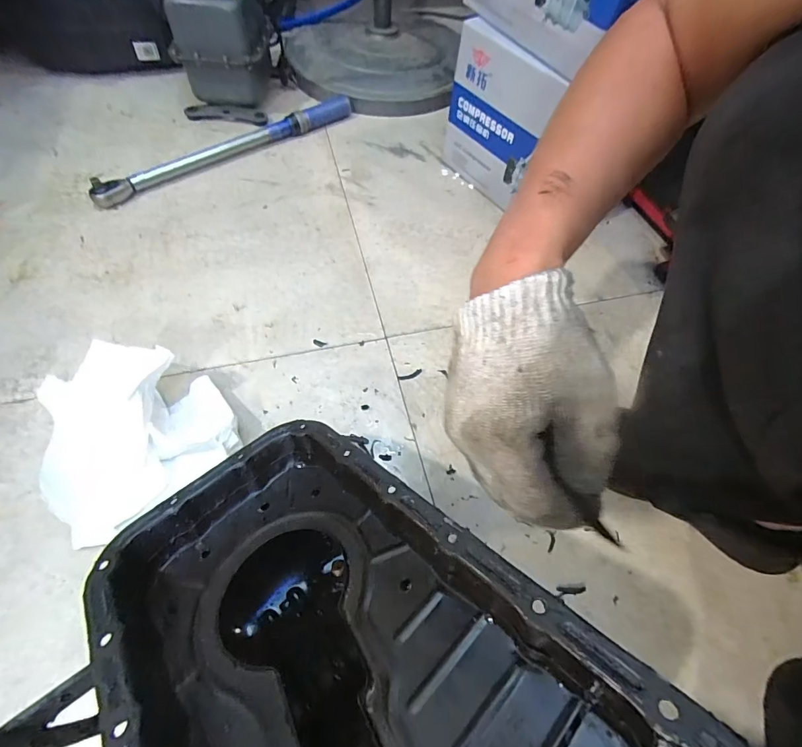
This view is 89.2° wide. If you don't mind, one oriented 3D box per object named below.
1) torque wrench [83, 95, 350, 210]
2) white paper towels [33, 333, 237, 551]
[{"bbox_3d":[-0.298,-0.415,0.738,0.506,0.033,0.043,-36,69,-21],"label":"torque wrench"},{"bbox_3d":[-0.296,0.056,0.443,0.182,0.088,0.169,-33,68,-20],"label":"white paper towels"}]

